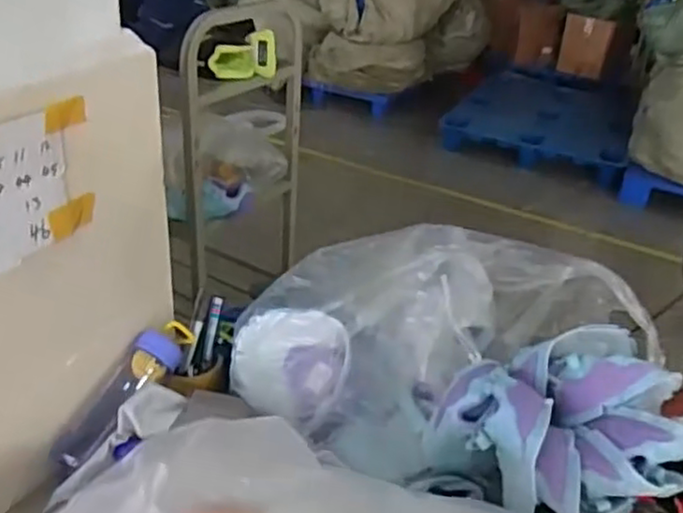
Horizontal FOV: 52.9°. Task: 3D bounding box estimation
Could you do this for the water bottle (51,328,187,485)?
[{"bbox_3d":[-0.261,0.173,0.814,0.054,0.058,0.198,22,58,26],"label":"water bottle"}]

